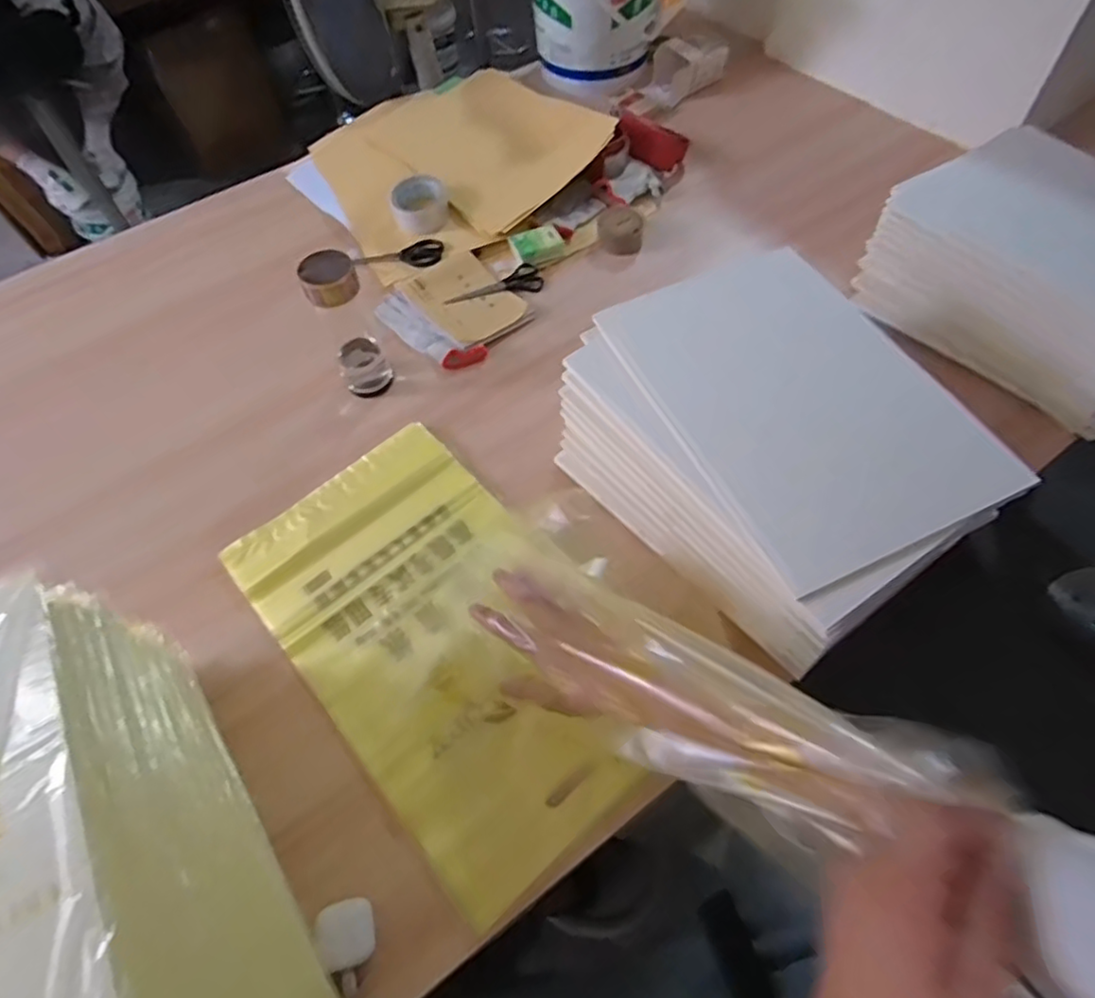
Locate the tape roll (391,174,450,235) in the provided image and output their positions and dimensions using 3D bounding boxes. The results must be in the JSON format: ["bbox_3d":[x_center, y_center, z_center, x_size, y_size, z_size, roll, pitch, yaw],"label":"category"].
[{"bbox_3d":[-0.203,-0.475,1.029,0.086,0.051,0.084,-1,60,2],"label":"tape roll"}]

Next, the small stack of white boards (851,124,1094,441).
[{"bbox_3d":[0.686,-0.313,0.872,0.290,0.187,0.402,-39,66,-18],"label":"small stack of white boards"}]

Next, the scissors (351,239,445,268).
[{"bbox_3d":[-0.237,-0.385,1.011,0.143,0.016,0.050,-5,60,0],"label":"scissors"}]

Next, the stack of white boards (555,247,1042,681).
[{"bbox_3d":[0.240,-0.064,0.711,0.315,0.162,0.417,-34,64,-16],"label":"stack of white boards"}]

